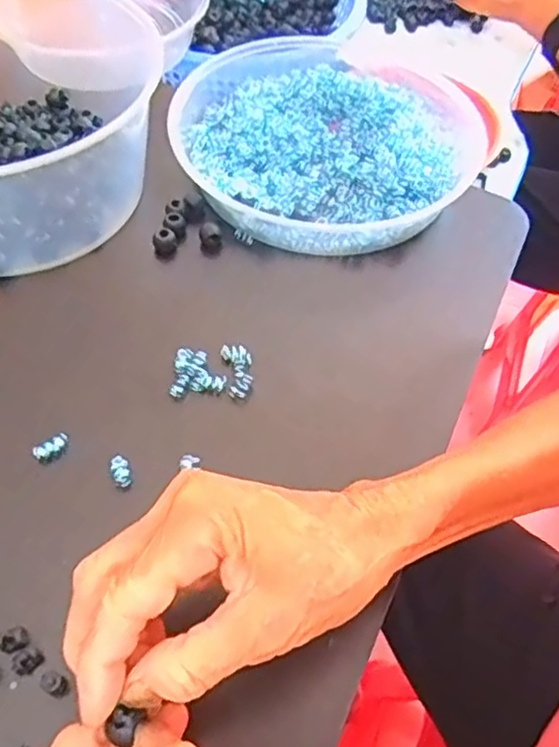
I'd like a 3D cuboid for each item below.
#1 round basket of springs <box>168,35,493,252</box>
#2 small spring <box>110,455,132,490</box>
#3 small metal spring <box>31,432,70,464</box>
[{"bbox_3d":[0.035,-0.174,0.486,0.216,0.058,0.207,2,56,-3],"label":"round basket of springs"},{"bbox_3d":[-0.084,0.052,0.338,0.010,0.008,0.016,-15,58,-14],"label":"small spring"},{"bbox_3d":[-0.123,0.041,0.347,0.019,0.008,0.010,-33,64,-24],"label":"small metal spring"}]

